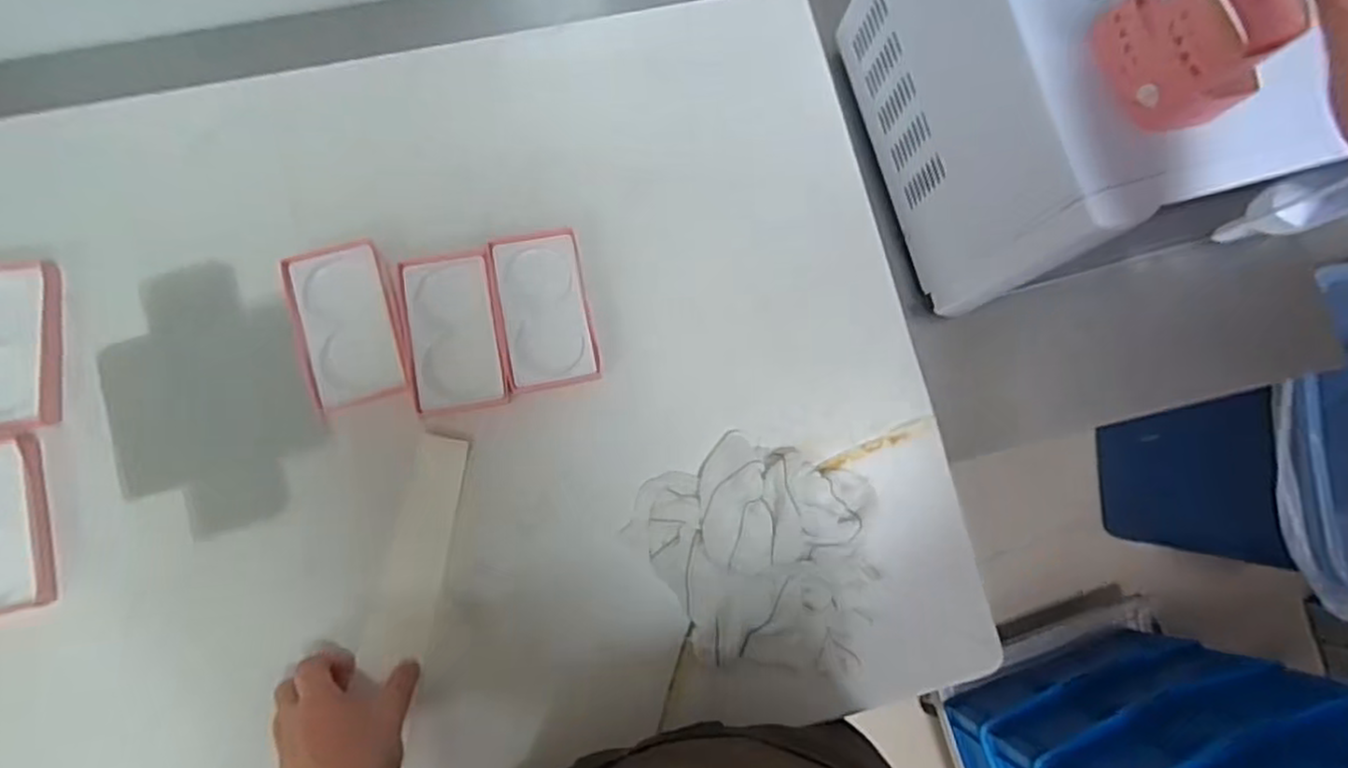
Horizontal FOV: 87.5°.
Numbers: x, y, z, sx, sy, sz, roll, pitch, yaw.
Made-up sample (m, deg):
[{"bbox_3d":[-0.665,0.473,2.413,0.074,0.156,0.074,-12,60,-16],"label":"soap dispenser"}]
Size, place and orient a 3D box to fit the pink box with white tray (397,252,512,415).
[{"bbox_3d":[-0.201,-0.047,0.642,0.080,0.017,0.141,-10,83,-7],"label":"pink box with white tray"}]

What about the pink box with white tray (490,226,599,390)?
[{"bbox_3d":[-0.119,-0.069,0.653,0.083,0.016,0.145,-10,83,-7],"label":"pink box with white tray"}]

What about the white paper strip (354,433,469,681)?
[{"bbox_3d":[-0.220,0.147,0.610,0.053,0.010,0.202,13,81,-4],"label":"white paper strip"}]

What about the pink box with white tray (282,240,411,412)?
[{"bbox_3d":[-0.295,-0.056,0.637,0.081,0.023,0.144,-17,84,-6],"label":"pink box with white tray"}]

